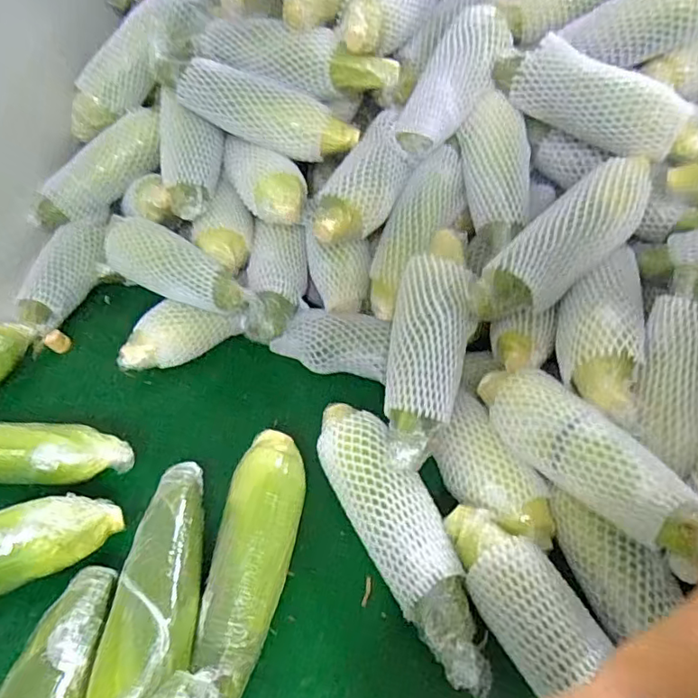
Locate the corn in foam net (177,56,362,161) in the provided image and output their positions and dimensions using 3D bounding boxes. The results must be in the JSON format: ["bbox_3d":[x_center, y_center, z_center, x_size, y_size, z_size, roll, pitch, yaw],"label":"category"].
[{"bbox_3d":[-0.093,-0.273,0.646,0.202,0.072,0.052,16,47,10],"label":"corn in foam net"}]

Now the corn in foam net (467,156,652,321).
[{"bbox_3d":[0.214,-0.107,0.555,0.233,0.050,0.071,-41,57,-3],"label":"corn in foam net"}]

